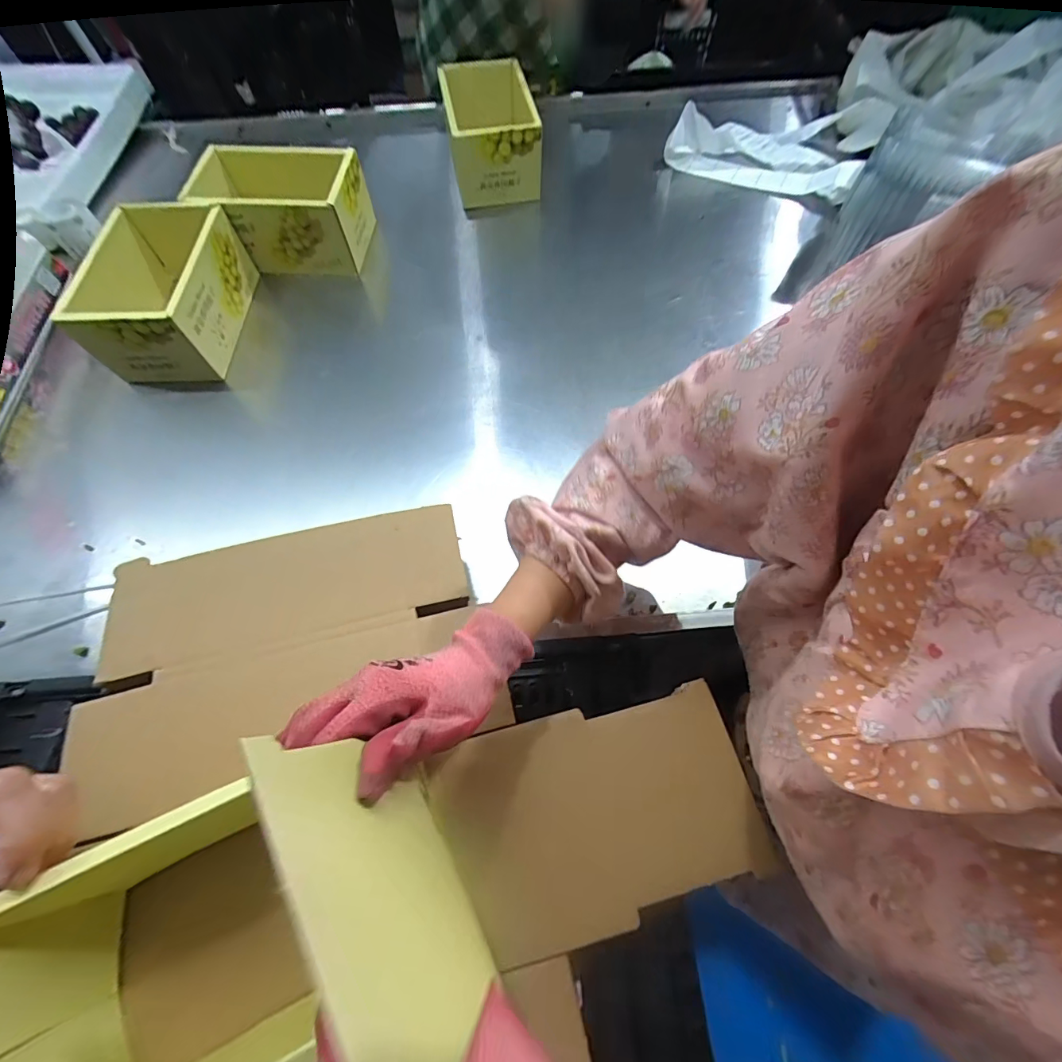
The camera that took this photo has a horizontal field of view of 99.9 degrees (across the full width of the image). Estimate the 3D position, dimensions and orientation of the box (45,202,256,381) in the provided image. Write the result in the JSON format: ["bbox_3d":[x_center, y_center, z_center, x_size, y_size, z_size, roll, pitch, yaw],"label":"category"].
[{"bbox_3d":[-0.503,-0.323,0.633,0.168,0.129,0.240,-2,67,0],"label":"box"}]

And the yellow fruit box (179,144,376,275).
[{"bbox_3d":[-0.380,-0.498,0.692,0.228,0.104,0.140,2,67,1],"label":"yellow fruit box"}]

